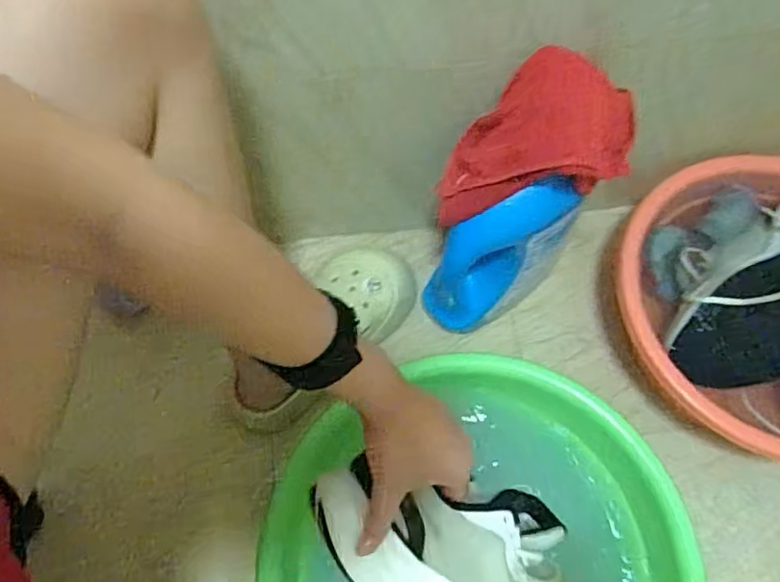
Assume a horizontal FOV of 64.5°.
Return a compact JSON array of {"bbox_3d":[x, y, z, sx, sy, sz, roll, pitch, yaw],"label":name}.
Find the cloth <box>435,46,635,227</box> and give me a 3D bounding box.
[{"bbox_3d":[0.123,-0.140,0.556,0.159,0.107,0.100,-9,66,-7],"label":"cloth"}]

